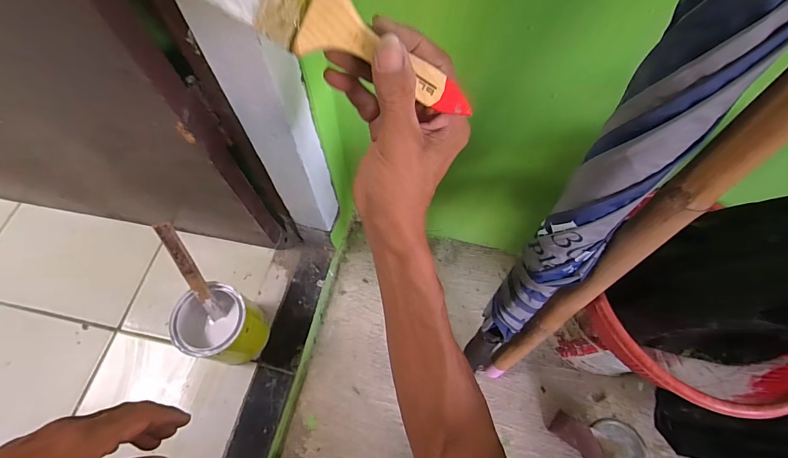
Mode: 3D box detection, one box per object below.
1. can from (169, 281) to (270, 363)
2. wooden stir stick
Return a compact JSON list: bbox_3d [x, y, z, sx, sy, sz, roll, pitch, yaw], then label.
[{"bbox_3d":[-0.263,0.148,0.581,0.109,0.119,0.099,27,68,11],"label":"can"},{"bbox_3d":[-0.284,0.065,0.528,0.022,0.169,0.009,-22,33,-15],"label":"wooden stir stick"}]

